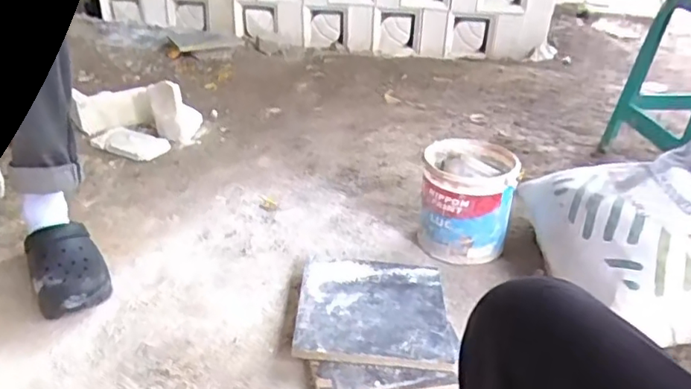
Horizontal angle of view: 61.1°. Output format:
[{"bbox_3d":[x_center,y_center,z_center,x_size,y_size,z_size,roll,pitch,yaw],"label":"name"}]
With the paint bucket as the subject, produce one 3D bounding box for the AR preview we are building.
[{"bbox_3d":[0.240,0.013,1.178,0.176,0.193,0.177,3,32,-2],"label":"paint bucket"}]

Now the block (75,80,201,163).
[{"bbox_3d":[-0.511,-0.211,1.485,0.283,0.143,0.228,-9,35,-21],"label":"block"}]

